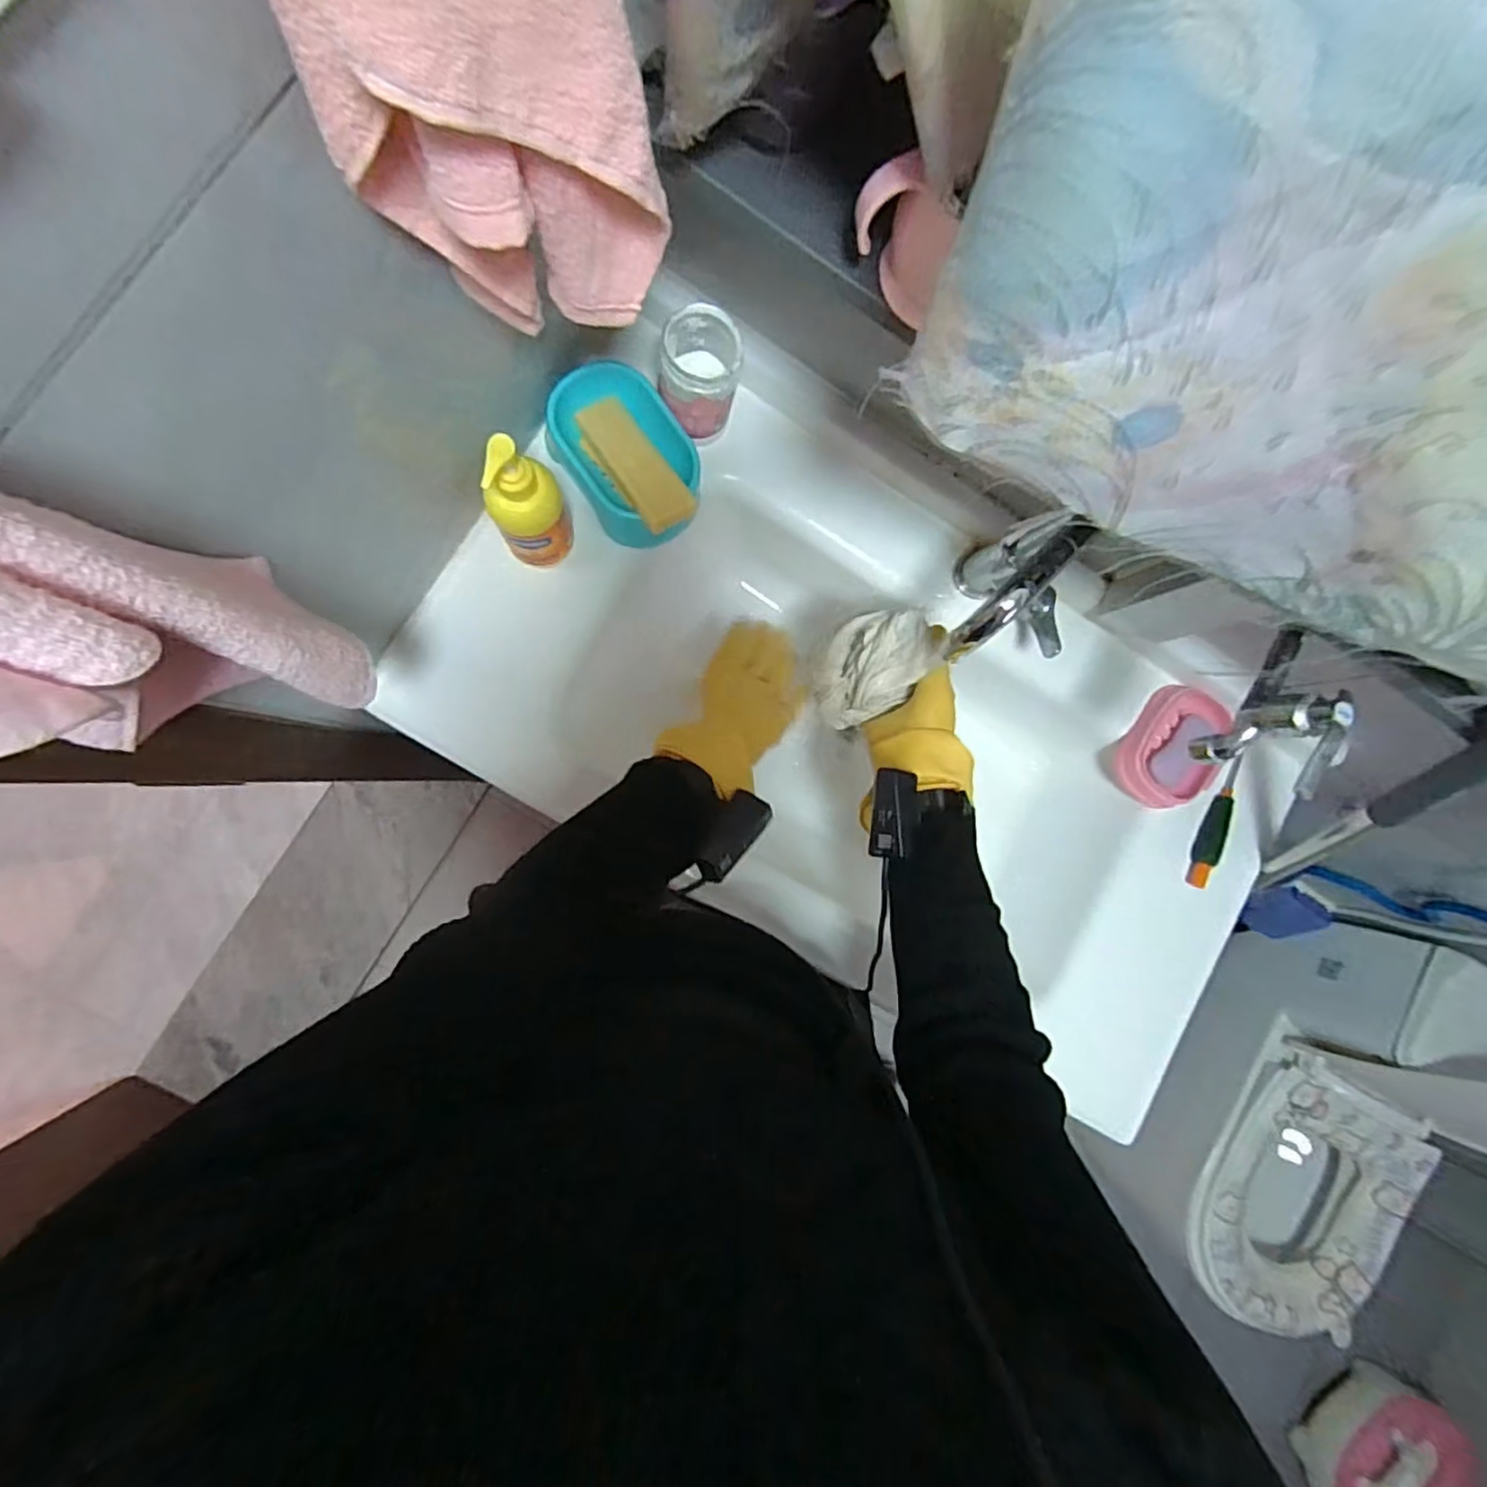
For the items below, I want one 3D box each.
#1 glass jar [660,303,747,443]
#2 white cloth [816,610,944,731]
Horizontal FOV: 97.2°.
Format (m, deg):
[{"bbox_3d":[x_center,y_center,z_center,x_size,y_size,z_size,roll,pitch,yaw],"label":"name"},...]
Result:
[{"bbox_3d":[-0.042,-0.342,0.618,0.075,0.089,0.079,0,87,-9],"label":"glass jar"},{"bbox_3d":[0.118,-0.072,0.595,0.112,0.045,0.083,-30,92,-9],"label":"white cloth"}]

